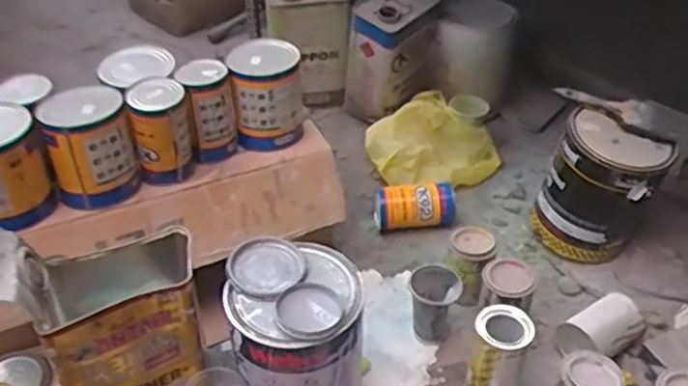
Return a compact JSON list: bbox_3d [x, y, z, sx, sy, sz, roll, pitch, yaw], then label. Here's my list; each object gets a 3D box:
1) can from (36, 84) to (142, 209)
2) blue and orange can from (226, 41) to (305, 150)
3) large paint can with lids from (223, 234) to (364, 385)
[{"bbox_3d":[-0.330,-0.060,0.886,0.101,0.129,0.096,3,38,-2],"label":"can"},{"bbox_3d":[-0.112,-0.144,0.984,0.104,0.131,0.091,-1,38,-7],"label":"blue and orange can"},{"bbox_3d":[-0.061,0.188,0.862,0.155,0.213,0.158,3,38,-2],"label":"large paint can with lids"}]

